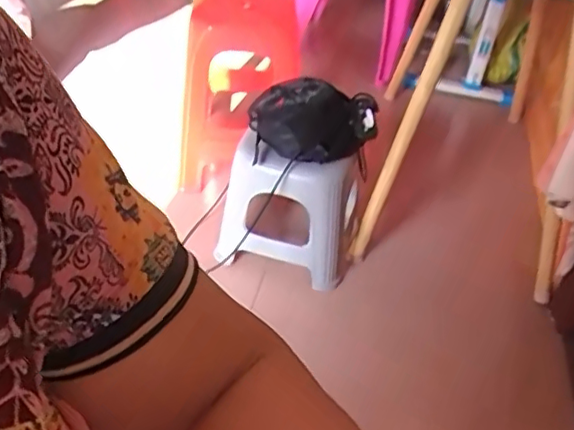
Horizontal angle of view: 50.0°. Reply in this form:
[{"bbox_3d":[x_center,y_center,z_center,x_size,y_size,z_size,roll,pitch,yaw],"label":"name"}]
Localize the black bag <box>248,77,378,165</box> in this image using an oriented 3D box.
[{"bbox_3d":[0.065,-0.216,1.316,0.271,0.137,0.167,-3,36,-8],"label":"black bag"}]

